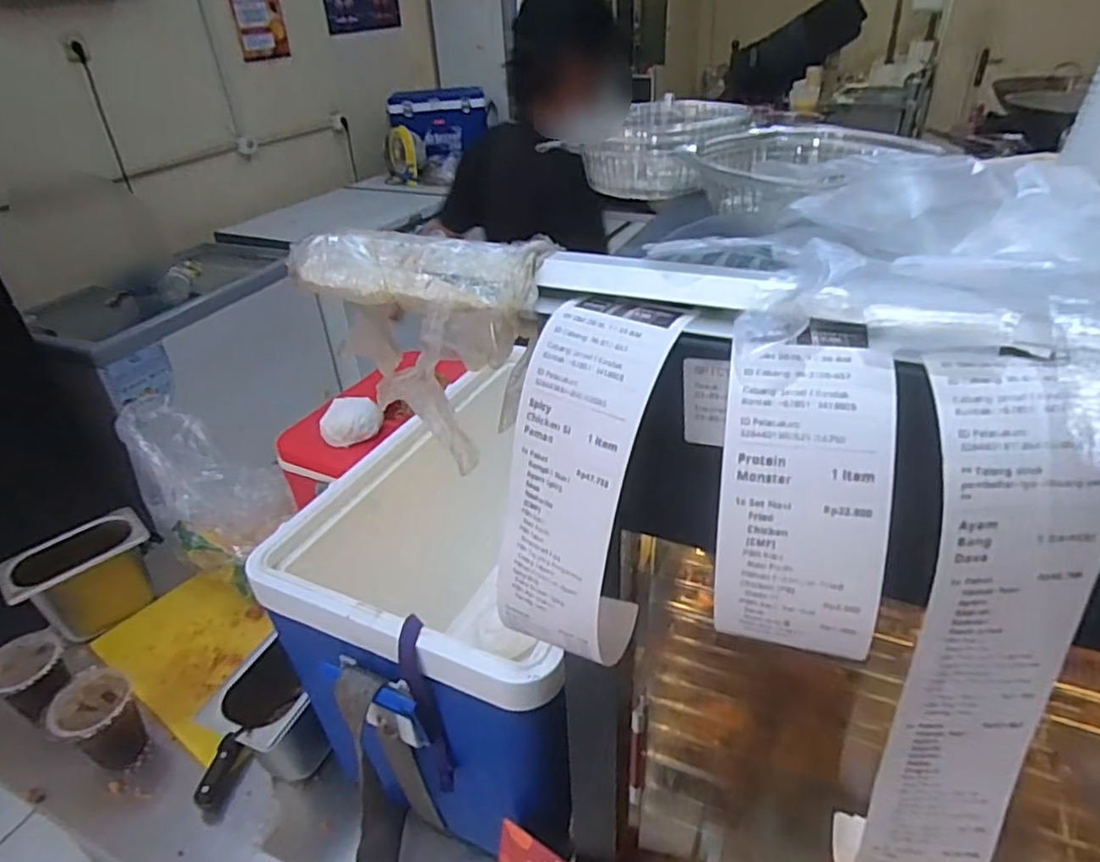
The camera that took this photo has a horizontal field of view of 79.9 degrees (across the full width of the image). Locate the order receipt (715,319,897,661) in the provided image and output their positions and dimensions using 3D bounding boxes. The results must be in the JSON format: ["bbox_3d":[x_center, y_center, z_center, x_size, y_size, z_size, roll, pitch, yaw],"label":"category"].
[{"bbox_3d":[0.092,0.021,0.242,0.055,0.121,0.028,5,3,12],"label":"order receipt"}]

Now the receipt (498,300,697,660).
[{"bbox_3d":[0.018,0.030,0.303,0.055,0.161,0.080,18,39,29],"label":"receipt"}]

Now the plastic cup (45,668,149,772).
[{"bbox_3d":[-0.553,0.355,0.811,0.098,0.100,0.084,22,41,33],"label":"plastic cup"}]

